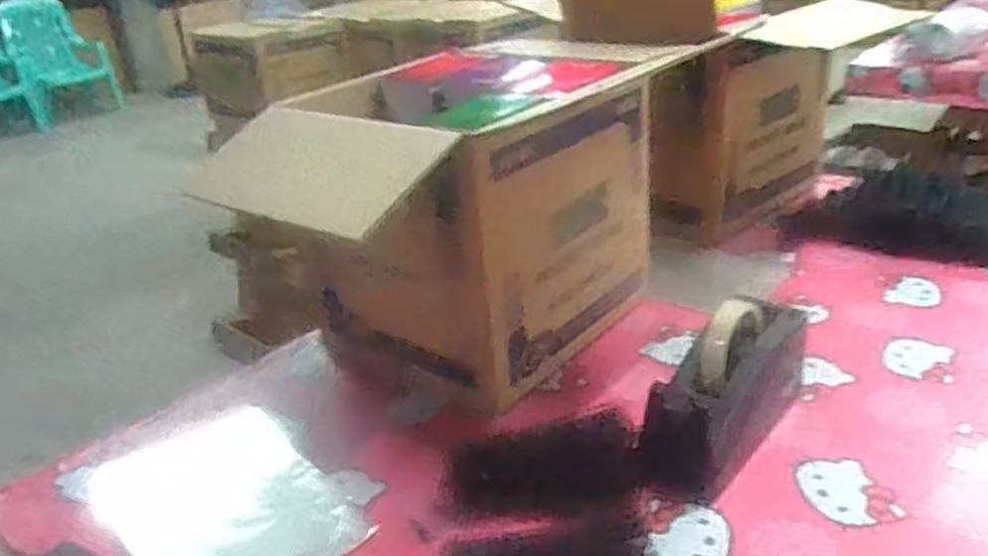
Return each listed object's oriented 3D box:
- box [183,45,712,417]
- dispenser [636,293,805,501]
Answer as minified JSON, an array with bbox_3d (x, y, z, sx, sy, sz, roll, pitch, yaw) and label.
[{"bbox_3d":[-0.032,-0.070,0.888,0.300,0.285,0.305,13,31,32],"label":"box"},{"bbox_3d":[0.212,0.095,0.709,0.070,0.114,0.192,18,34,38],"label":"dispenser"}]

